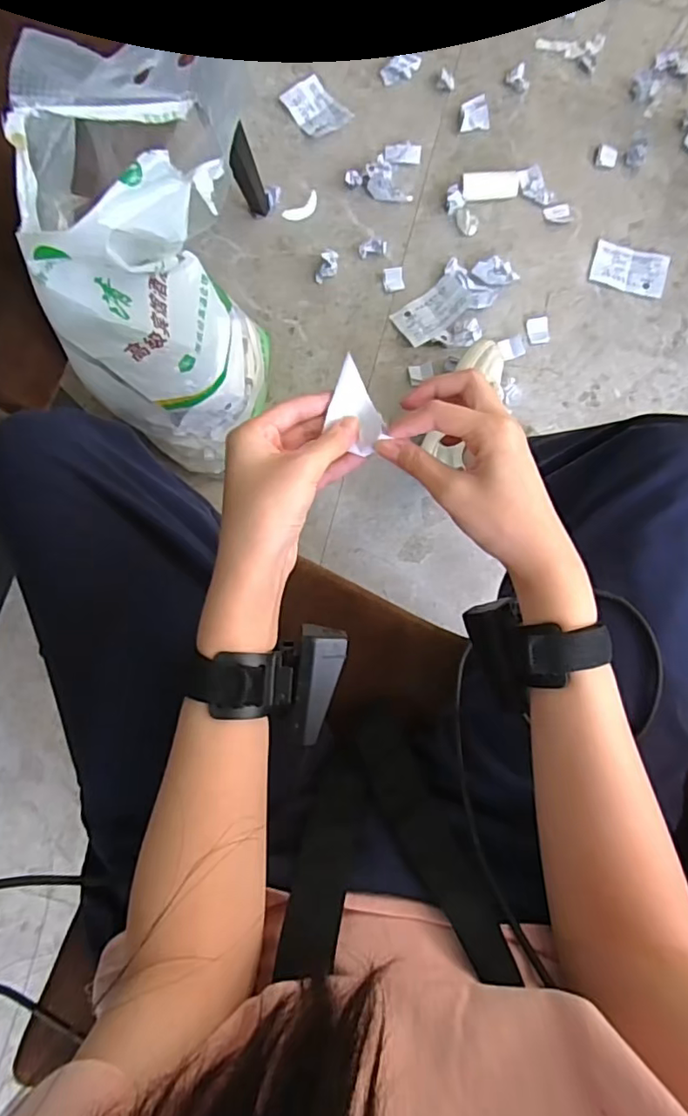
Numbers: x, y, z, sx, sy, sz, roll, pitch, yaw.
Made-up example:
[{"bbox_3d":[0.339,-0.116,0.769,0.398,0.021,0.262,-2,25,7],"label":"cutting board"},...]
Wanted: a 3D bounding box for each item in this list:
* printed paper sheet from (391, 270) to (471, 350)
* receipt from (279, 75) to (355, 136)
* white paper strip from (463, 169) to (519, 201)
[{"bbox_3d":[0.155,-0.426,0.964,0.136,0.020,0.079,-38,71,3],"label":"printed paper sheet"},{"bbox_3d":[-0.051,-0.814,1.028,0.084,0.017,0.113,-43,86,-6],"label":"receipt"},{"bbox_3d":[0.257,-0.654,0.991,0.104,0.006,0.046,-10,99,-9],"label":"white paper strip"}]

